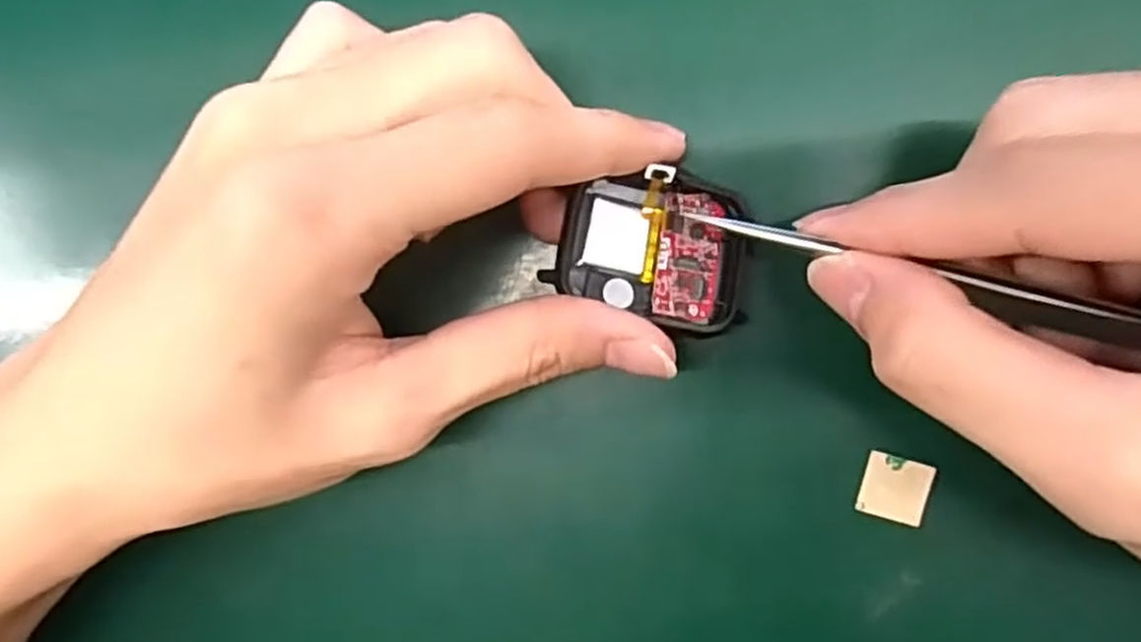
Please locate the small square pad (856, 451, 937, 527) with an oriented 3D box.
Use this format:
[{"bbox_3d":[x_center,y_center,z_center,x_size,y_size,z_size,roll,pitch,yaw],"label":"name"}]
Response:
[{"bbox_3d":[0.079,0.041,0.191,0.016,0.004,0.016,14,93,7],"label":"small square pad"}]

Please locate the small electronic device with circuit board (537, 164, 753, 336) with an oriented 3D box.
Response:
[{"bbox_3d":[0.022,-0.017,0.187,0.048,0.013,0.035,17,78,-7],"label":"small electronic device with circuit board"}]

